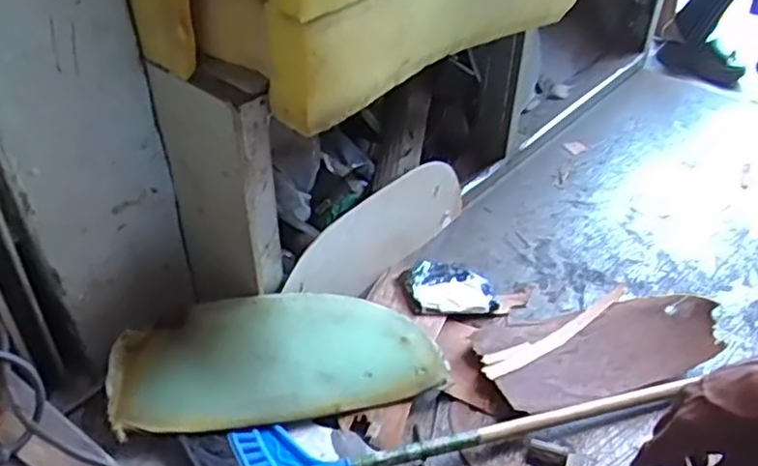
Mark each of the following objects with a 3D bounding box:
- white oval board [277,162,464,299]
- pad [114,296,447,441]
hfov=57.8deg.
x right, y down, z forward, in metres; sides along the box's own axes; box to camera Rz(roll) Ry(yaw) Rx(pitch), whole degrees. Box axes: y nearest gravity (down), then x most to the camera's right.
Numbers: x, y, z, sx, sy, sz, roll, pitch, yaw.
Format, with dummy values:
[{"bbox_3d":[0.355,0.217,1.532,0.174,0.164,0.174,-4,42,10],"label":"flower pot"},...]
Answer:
[{"bbox_3d":[0.009,-0.008,1.032,0.348,0.168,0.021,-36,54,-27],"label":"white oval board"},{"bbox_3d":[-0.119,0.157,0.857,0.405,0.051,0.154,-5,69,-17],"label":"pad"}]

